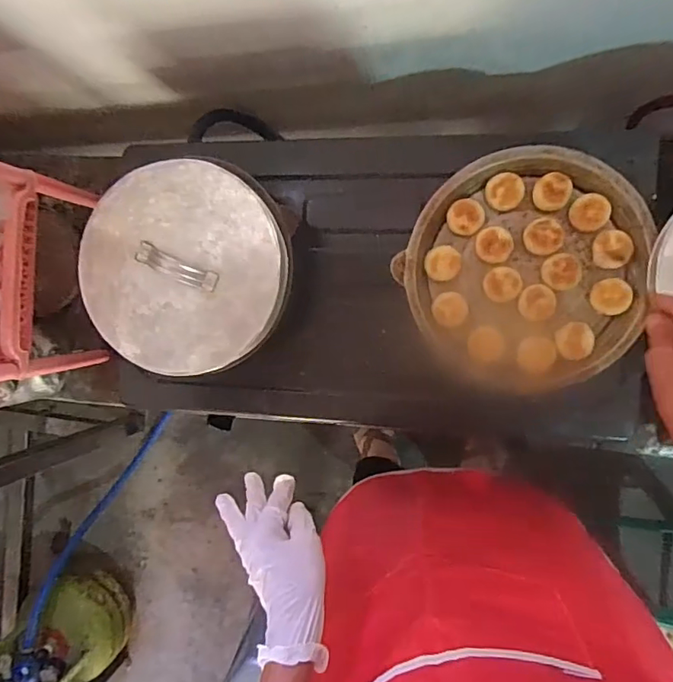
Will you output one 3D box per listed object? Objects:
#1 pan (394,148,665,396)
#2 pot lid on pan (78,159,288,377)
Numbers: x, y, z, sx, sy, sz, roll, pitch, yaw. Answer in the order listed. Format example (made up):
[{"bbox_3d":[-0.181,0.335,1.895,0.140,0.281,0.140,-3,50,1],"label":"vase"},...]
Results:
[{"bbox_3d":[0.207,-0.077,0.593,0.254,0.045,0.255,0,91,9],"label":"pan"},{"bbox_3d":[-0.186,-0.086,0.627,0.244,0.025,0.241,0,91,9],"label":"pot lid on pan"}]

